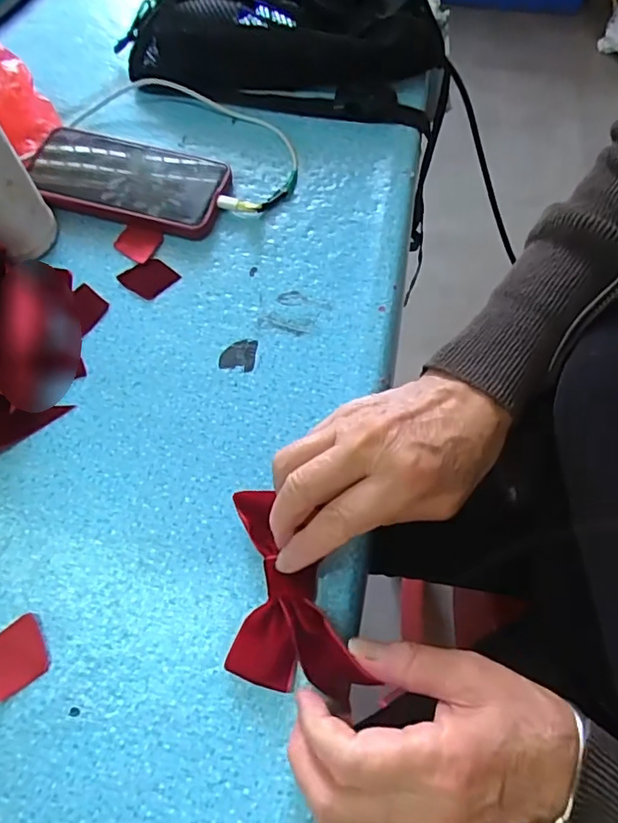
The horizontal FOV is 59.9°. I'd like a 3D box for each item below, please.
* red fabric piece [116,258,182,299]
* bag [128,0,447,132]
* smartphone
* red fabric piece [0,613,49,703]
[{"bbox_3d":[-0.122,-0.103,0.410,0.034,0.004,0.034,38,71,14],"label":"red fabric piece"},{"bbox_3d":[-0.014,-0.347,0.482,0.280,0.069,0.145,8,66,2],"label":"bag"},{"bbox_3d":[-0.146,-0.189,0.439,0.155,0.018,0.078,14,67,5],"label":"smartphone"},{"bbox_3d":[-0.166,0.138,0.302,0.033,0.004,0.036,-26,69,-12],"label":"red fabric piece"}]

